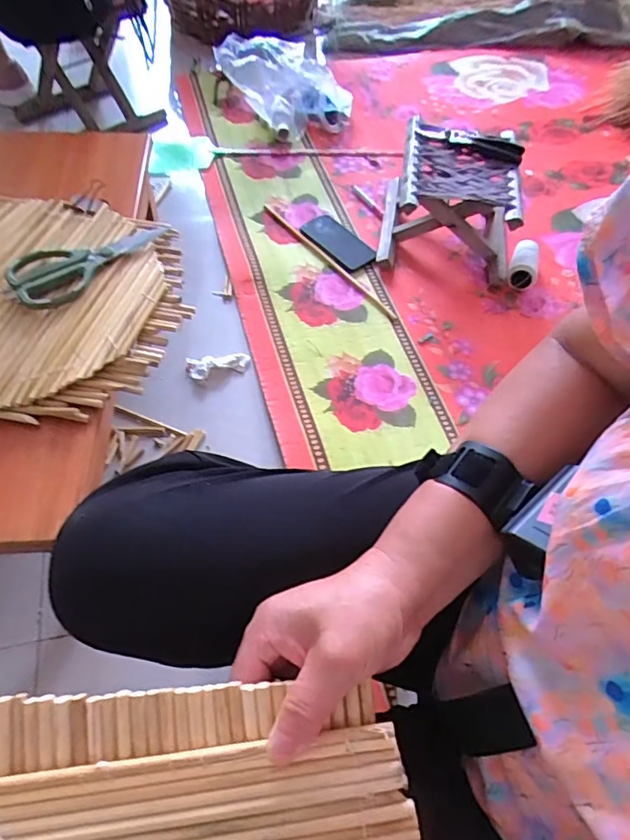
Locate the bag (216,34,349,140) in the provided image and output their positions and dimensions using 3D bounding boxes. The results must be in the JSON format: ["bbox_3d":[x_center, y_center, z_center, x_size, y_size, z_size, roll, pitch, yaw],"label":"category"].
[{"bbox_3d":[-0.069,-0.730,1.139,0.290,0.153,0.116,9,58,3],"label":"bag"}]

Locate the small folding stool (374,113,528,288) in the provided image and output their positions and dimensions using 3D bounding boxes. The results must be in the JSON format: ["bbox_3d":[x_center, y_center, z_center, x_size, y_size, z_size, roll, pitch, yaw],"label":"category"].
[{"bbox_3d":[0.260,-0.403,0.999,0.249,0.181,0.209,7,57,1],"label":"small folding stool"}]

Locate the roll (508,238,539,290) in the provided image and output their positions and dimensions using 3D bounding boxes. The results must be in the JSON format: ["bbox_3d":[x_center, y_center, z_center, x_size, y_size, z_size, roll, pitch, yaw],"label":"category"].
[{"bbox_3d":[0.415,-0.309,1.032,0.056,0.043,0.112,21,59,10],"label":"roll"}]

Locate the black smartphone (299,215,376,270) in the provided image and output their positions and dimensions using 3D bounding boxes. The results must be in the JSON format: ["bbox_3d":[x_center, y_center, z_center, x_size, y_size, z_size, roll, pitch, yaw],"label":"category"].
[{"bbox_3d":[0.041,-0.357,1.043,0.080,0.014,0.156,-37,67,-23],"label":"black smartphone"}]

